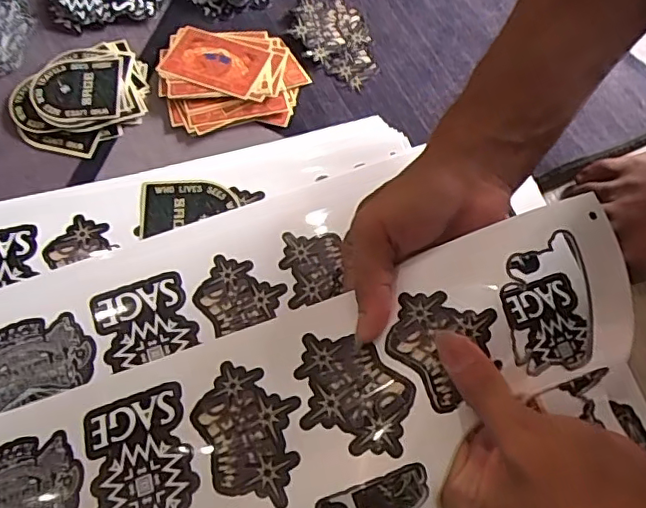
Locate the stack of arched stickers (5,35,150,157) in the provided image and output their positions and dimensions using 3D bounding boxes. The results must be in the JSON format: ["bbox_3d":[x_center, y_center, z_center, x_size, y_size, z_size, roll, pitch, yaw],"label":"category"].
[{"bbox_3d":[-0.187,-0.126,0.443,0.107,0.008,0.085,-42,75,-18],"label":"stack of arched stickers"}]

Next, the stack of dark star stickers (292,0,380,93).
[{"bbox_3d":[0.010,-0.182,0.482,0.062,0.008,0.095,-11,68,-8],"label":"stack of dark star stickers"}]

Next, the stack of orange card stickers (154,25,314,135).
[{"bbox_3d":[-0.074,-0.146,0.456,0.113,0.010,0.093,-9,67,-7],"label":"stack of orange card stickers"}]

